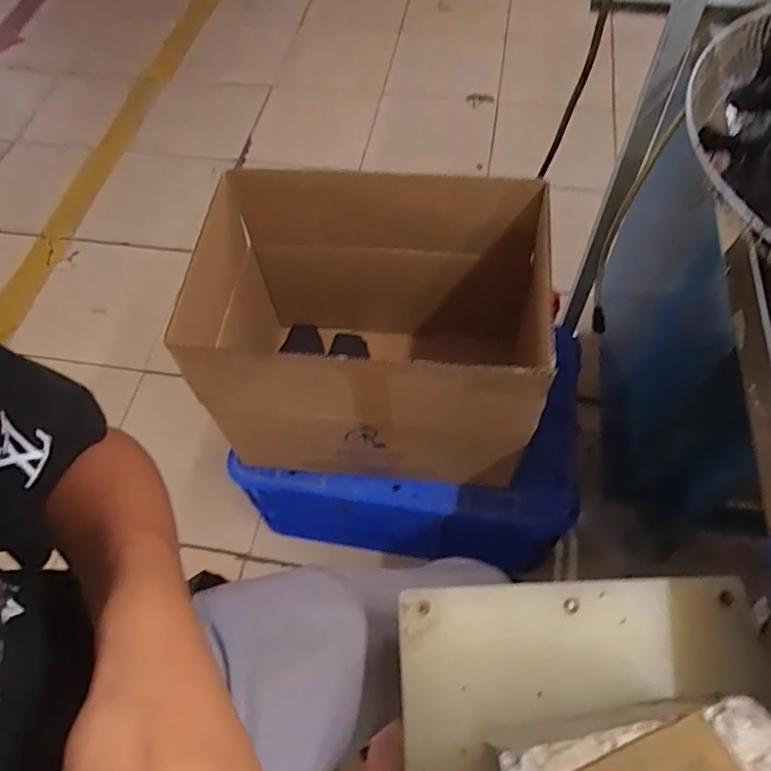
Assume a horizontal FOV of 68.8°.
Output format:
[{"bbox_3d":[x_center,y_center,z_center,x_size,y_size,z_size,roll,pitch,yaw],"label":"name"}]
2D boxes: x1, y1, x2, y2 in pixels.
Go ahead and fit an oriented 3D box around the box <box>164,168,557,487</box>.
[{"bbox_3d":[-0.024,-0.070,0.845,0.469,0.367,0.310,3,60,4],"label":"box"}]

